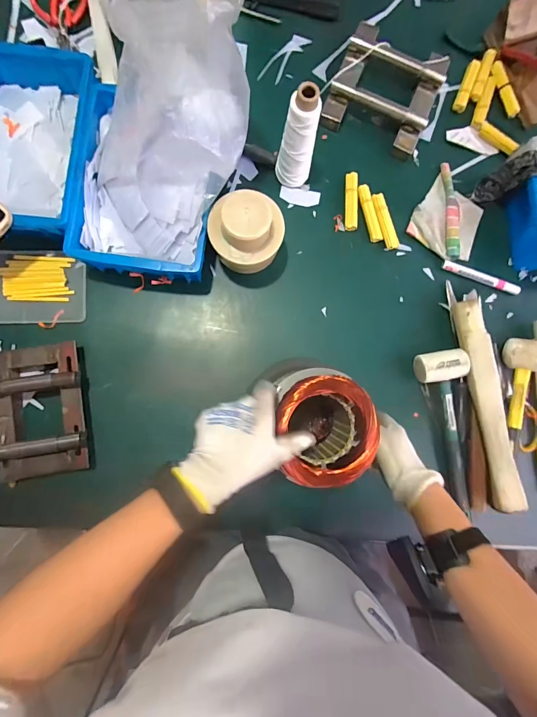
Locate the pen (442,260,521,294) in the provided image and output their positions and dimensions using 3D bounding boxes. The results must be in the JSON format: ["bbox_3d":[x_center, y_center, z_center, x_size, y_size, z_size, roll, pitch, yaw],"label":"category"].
[{"bbox_3d":[0.371,-0.143,0.612,0.138,0.013,0.019,21,84,-1],"label":"pen"}]

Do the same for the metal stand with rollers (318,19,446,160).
[{"bbox_3d":[0.208,-0.480,0.623,0.181,0.042,0.192,23,85,-1],"label":"metal stand with rollers"}]

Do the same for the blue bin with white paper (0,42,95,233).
[{"bbox_3d":[-0.375,-0.334,0.551,0.212,0.084,0.296,1,84,-3],"label":"blue bin with white paper"}]

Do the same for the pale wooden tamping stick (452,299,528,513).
[{"bbox_3d":[0.350,0.072,0.568,0.038,0.047,0.333,-7,85,-4],"label":"pale wooden tamping stick"}]

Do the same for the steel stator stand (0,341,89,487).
[{"bbox_3d":[-0.355,0.081,0.537,0.143,0.041,0.197,-9,86,-4],"label":"steel stator stand"}]

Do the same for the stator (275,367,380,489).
[{"bbox_3d":[0.069,0.090,0.480,0.116,0.124,0.144,0,85,-3],"label":"stator"}]

